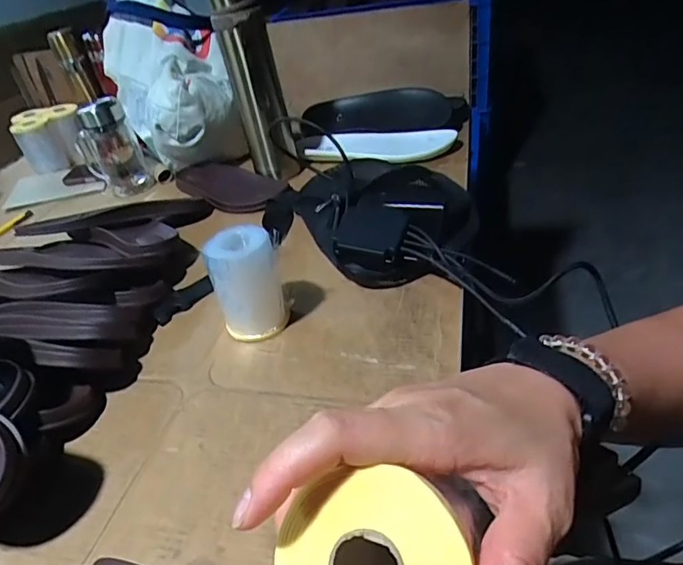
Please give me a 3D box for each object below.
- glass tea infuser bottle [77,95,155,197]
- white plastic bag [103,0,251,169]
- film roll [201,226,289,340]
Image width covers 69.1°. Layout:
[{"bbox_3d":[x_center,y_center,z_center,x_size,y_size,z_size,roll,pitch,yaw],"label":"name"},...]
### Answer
[{"bbox_3d":[-0.420,-0.244,0.903,0.100,0.159,0.102,-25,39,-20],"label":"glass tea infuser bottle"},{"bbox_3d":[-0.321,-0.370,0.933,0.194,0.276,0.290,-20,38,-14],"label":"white plastic bag"},{"bbox_3d":[-0.097,0.004,0.520,0.068,0.108,0.057,-15,37,-8],"label":"film roll"}]

